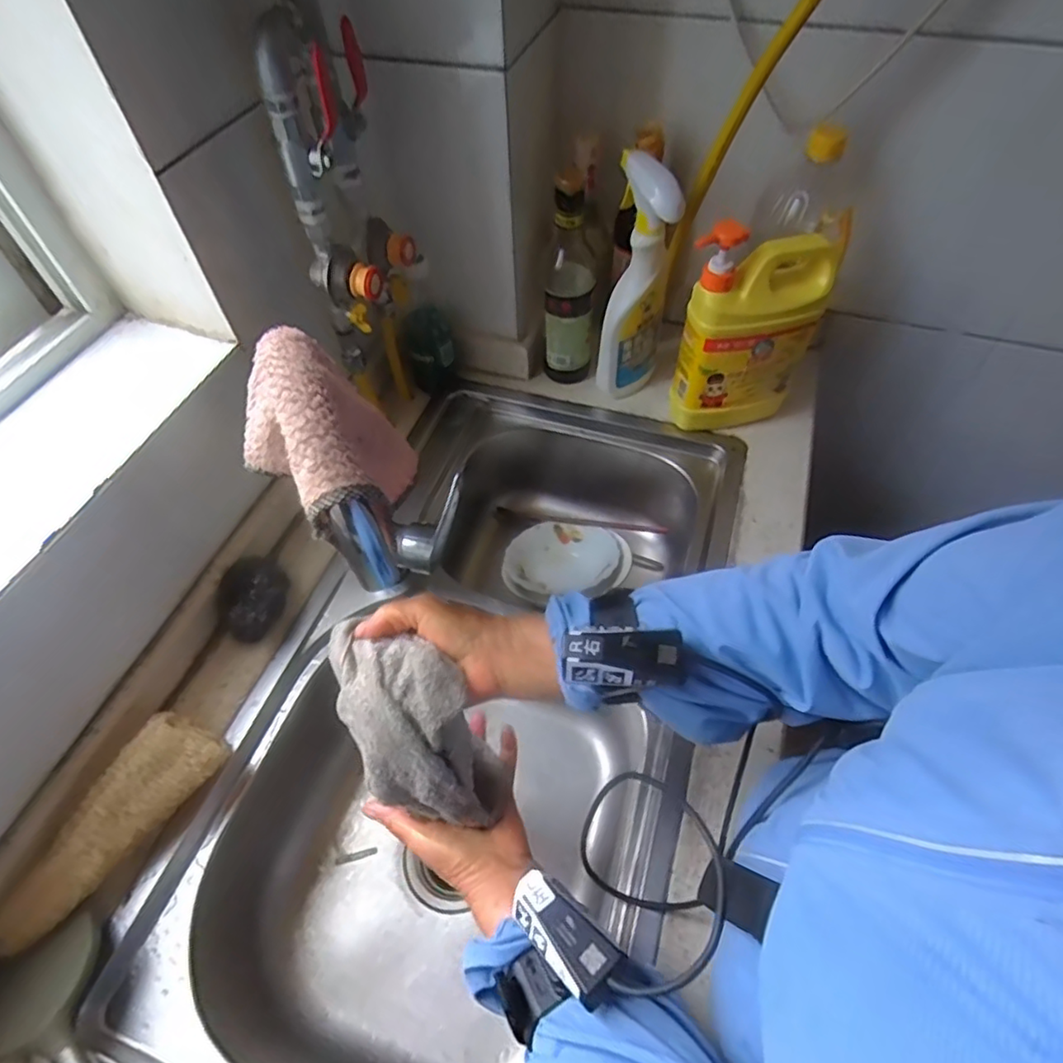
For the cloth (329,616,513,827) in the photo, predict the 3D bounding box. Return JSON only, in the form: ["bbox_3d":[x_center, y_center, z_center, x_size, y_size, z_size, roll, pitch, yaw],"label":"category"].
[{"bbox_3d":[-0.075,0.150,0.427,0.080,0.181,0.083,-38,35,-22],"label":"cloth"}]

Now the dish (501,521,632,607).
[{"bbox_3d":[0.048,0.050,0.824,0.166,0.046,0.158,-5,34,4],"label":"dish"}]

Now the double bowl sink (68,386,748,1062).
[{"bbox_3d":[-0.036,0.191,0.699,0.414,0.232,0.755,12,56,10],"label":"double bowl sink"}]

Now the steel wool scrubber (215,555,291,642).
[{"bbox_3d":[-0.280,0.071,0.622,0.061,0.055,0.084,7,56,6],"label":"steel wool scrubber"}]

